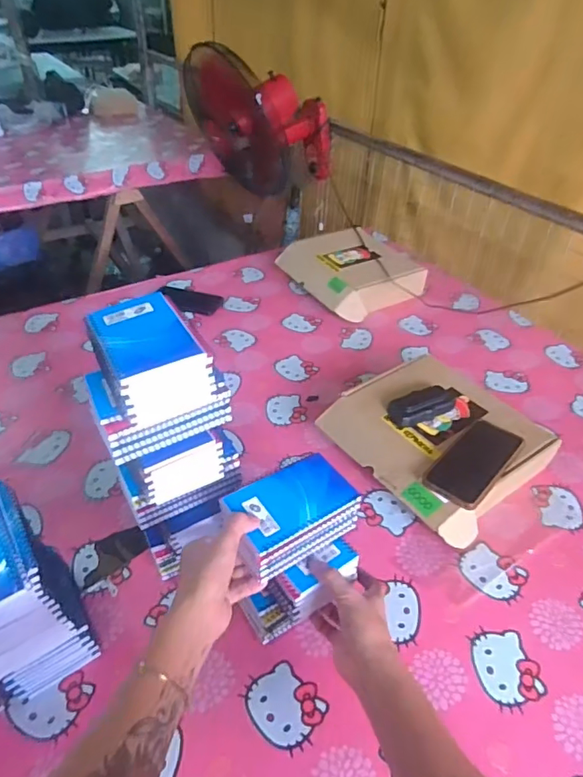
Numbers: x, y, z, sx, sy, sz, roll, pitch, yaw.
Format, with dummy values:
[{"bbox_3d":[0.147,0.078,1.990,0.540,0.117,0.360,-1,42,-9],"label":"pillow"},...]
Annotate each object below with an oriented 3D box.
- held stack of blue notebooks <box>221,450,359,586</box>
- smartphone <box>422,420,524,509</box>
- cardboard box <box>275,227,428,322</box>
[{"bbox_3d":[0.002,0.142,0.598,0.138,0.054,0.091,-23,44,-26],"label":"held stack of blue notebooks"},{"bbox_3d":[0.260,0.101,0.747,0.077,0.011,0.155,27,53,37],"label":"smartphone"},{"bbox_3d":[0.146,-0.273,1.254,0.268,0.086,0.302,-17,43,-21],"label":"cardboard box"}]

